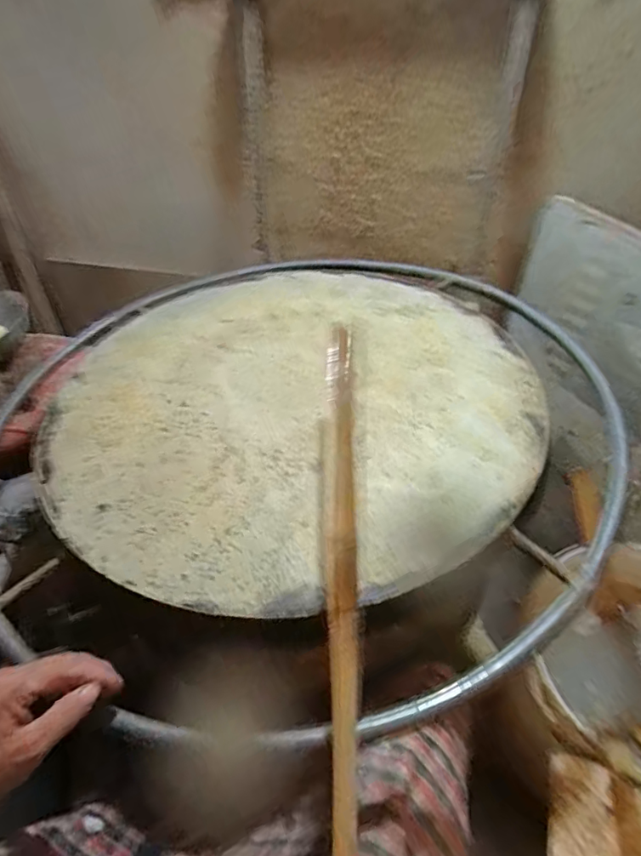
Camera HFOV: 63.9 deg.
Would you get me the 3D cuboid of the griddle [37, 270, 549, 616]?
[{"bbox_3d":[-0.040,-0.055,0.690,0.604,0.026,0.607,-7,42,-1],"label":"griddle"}]

